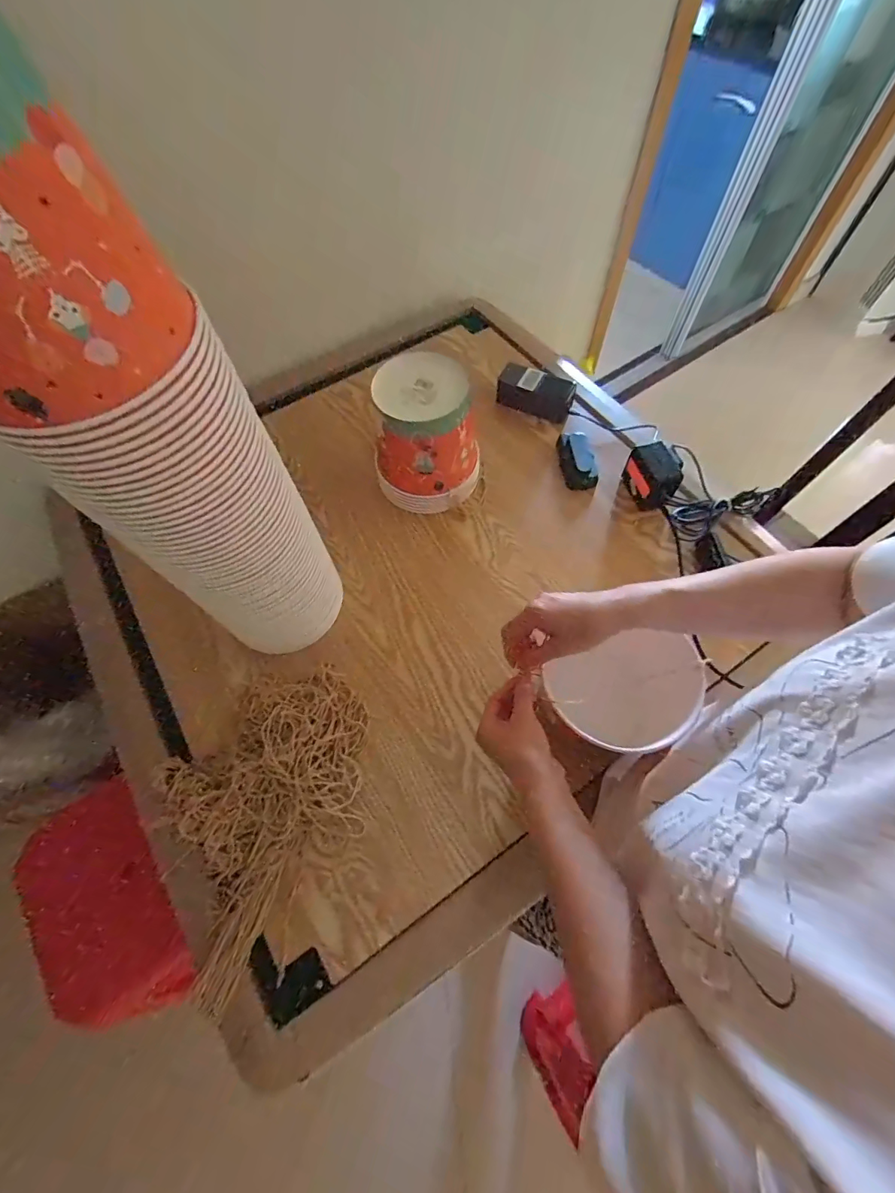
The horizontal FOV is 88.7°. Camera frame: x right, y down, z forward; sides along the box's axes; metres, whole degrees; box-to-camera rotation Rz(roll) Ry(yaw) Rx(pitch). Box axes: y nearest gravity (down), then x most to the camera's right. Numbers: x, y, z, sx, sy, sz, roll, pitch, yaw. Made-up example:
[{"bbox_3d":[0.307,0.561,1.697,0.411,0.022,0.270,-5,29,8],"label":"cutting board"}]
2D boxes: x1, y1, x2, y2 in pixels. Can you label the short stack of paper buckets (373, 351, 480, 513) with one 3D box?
[{"bbox_3d":[-0.028,-0.233,0.673,0.147,0.180,0.140,0,64,0],"label":"short stack of paper buckets"}]

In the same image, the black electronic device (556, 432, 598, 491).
[{"bbox_3d":[0.214,-0.225,0.760,0.057,0.027,0.105,-2,65,-2],"label":"black electronic device"}]

